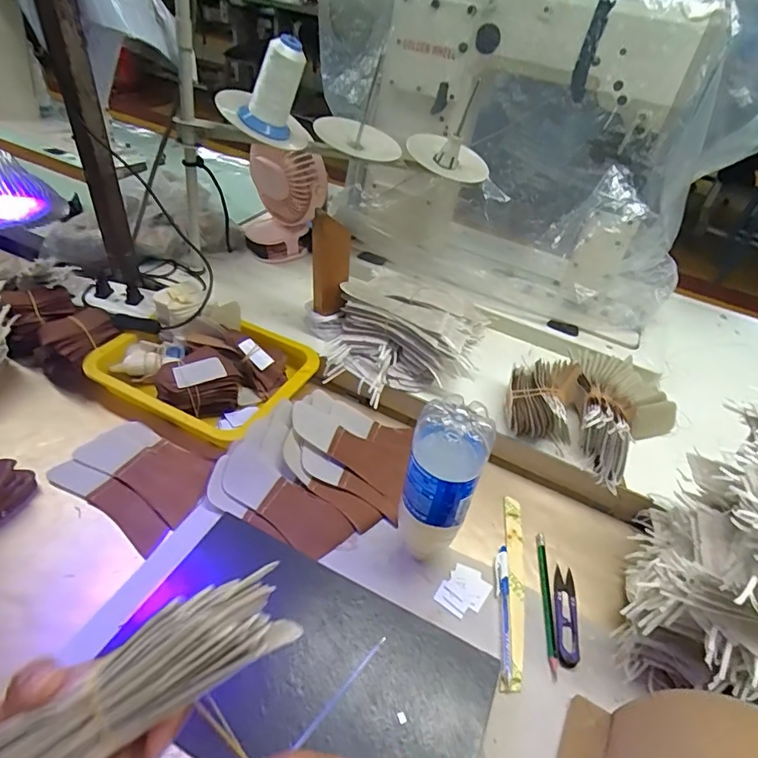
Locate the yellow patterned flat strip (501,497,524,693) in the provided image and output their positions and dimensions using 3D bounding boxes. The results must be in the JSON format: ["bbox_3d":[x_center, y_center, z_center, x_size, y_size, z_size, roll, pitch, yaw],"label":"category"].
[{"bbox_3d":[0.139,0.208,0.514,0.020,0.006,0.204,11,41,5],"label":"yellow patterned flat strip"}]

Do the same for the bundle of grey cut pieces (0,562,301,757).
[{"bbox_3d":[-0.128,0.149,0.217,0.184,0.038,0.031,-30,51,-17],"label":"bundle of grey cut pieces"}]

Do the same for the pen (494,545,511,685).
[{"bbox_3d":[0.122,0.224,0.491,0.014,0.006,0.130,9,41,3],"label":"pen"}]

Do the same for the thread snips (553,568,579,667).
[{"bbox_3d":[0.185,0.232,0.494,0.024,0.009,0.098,15,42,9],"label":"thread snips"}]

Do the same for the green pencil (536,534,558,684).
[{"bbox_3d":[0.168,0.220,0.504,0.009,0.004,0.148,10,41,4],"label":"green pencil"}]

